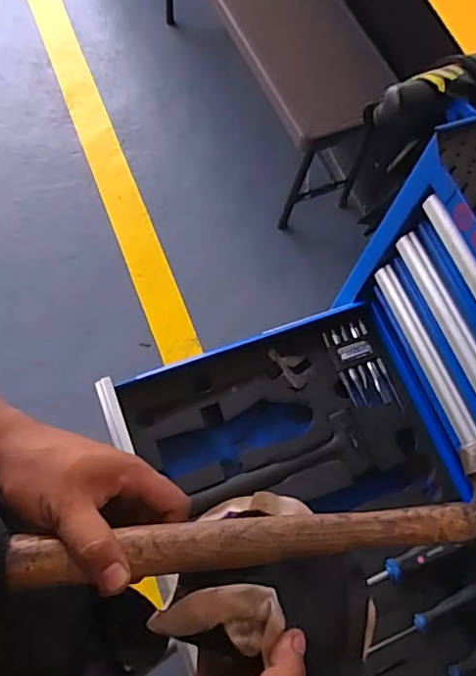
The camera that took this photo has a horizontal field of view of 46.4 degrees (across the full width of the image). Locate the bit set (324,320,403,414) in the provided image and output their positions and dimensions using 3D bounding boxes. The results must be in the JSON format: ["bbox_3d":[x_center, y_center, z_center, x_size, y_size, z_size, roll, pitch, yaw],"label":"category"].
[{"bbox_3d":[0.171,0.042,0.780,0.067,0.026,0.129,-16,71,-12],"label":"bit set"}]

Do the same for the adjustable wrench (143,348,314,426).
[{"bbox_3d":[-0.013,0.064,0.759,0.229,0.014,0.054,-12,70,-10],"label":"adjustable wrench"}]

